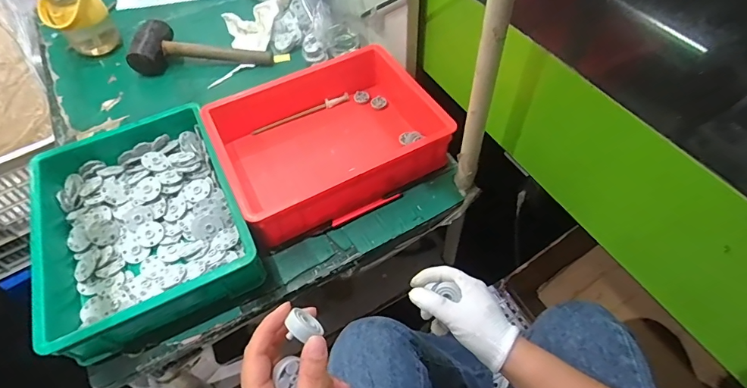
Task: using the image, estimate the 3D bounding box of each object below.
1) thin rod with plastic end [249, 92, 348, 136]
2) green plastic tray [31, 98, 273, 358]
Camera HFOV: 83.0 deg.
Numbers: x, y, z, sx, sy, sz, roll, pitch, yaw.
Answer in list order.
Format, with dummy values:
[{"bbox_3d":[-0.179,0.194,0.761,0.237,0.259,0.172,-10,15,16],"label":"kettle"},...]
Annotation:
[{"bbox_3d":[-0.134,-0.150,0.785,0.189,0.017,0.018,-28,57,-16],"label":"thin rod with plastic end"},{"bbox_3d":[-0.338,0.028,0.621,0.260,0.070,0.353,-25,56,-14],"label":"green plastic tray"}]

